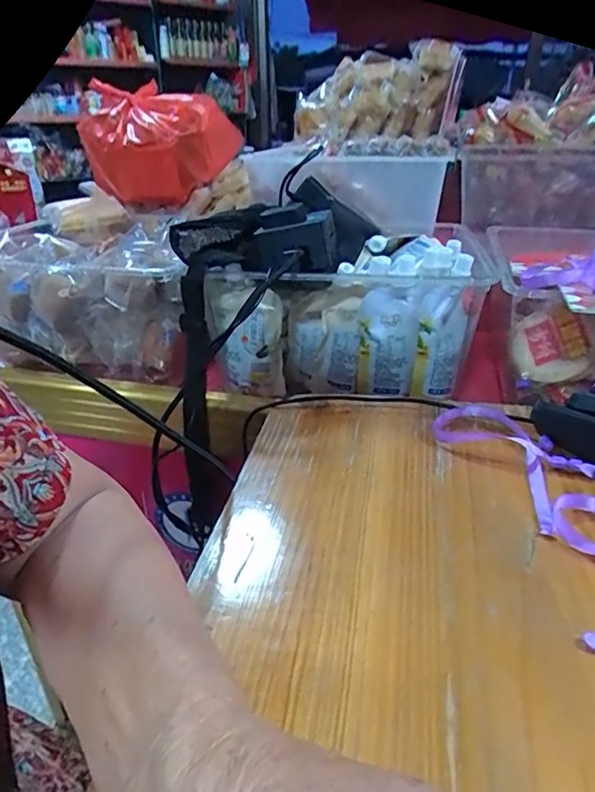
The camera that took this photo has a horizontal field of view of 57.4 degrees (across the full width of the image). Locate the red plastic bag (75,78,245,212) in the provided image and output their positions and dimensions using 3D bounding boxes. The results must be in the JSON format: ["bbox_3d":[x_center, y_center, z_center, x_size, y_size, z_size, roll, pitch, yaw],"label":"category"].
[{"bbox_3d":[-0.211,-0.389,0.843,0.209,0.163,0.179,0,27,0],"label":"red plastic bag"}]

